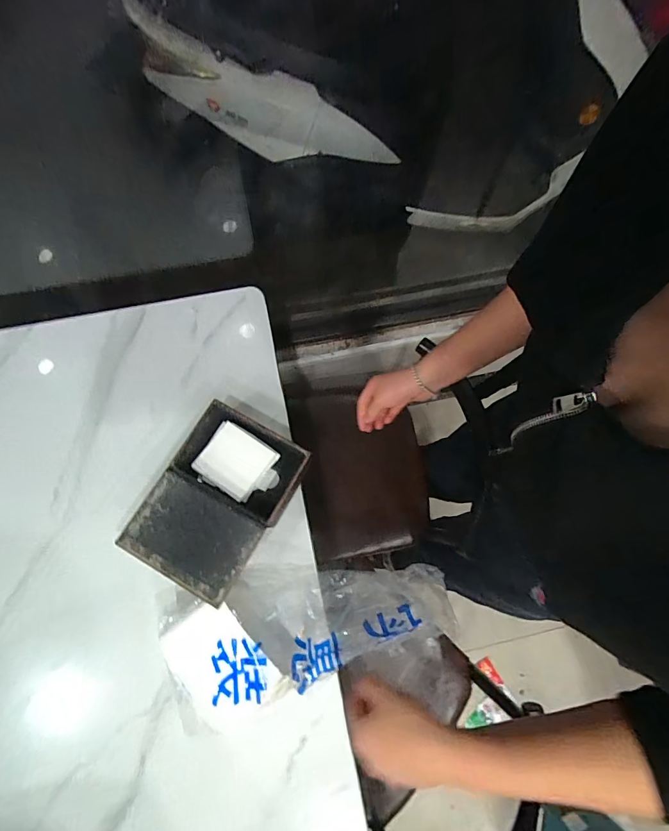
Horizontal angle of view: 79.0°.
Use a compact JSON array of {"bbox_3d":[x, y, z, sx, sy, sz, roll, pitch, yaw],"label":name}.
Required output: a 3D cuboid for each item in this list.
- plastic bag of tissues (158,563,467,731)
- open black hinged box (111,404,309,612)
[{"bbox_3d":[-0.037,0.292,0.534,0.378,0.113,0.155,-5,75,2],"label":"plastic bag of tissues"},{"bbox_3d":[-0.159,0.119,0.591,0.168,0.080,0.236,29,76,6],"label":"open black hinged box"}]

